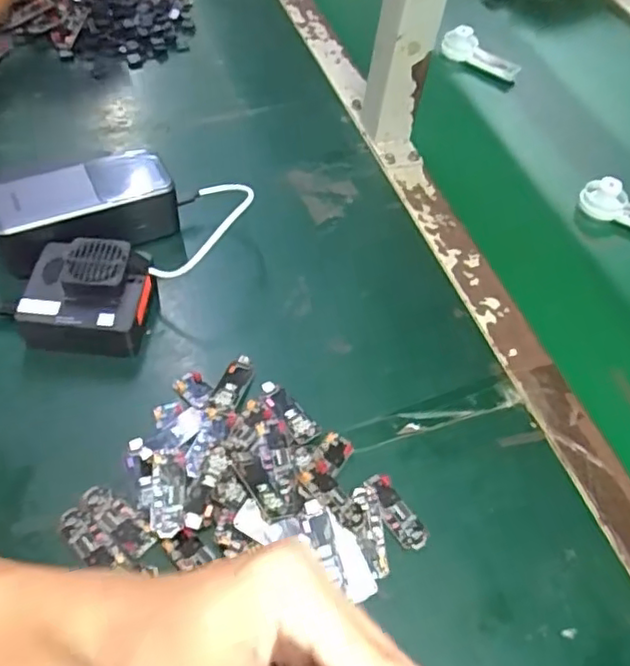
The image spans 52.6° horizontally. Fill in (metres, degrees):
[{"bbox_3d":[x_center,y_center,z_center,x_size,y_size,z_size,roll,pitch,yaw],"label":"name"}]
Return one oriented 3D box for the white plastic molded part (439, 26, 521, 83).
[{"bbox_3d":[0.184,-0.310,0.710,0.090,0.040,0.017,28,57,15],"label":"white plastic molded part"}]

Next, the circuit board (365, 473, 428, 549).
[{"bbox_3d":[0.049,0.110,0.392,0.019,0.007,0.051,-25,60,-20],"label":"circuit board"}]

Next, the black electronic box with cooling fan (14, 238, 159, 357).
[{"bbox_3d":[-0.157,-0.022,0.444,0.081,0.049,0.075,3,54,-2],"label":"black electronic box with cooling fan"}]

